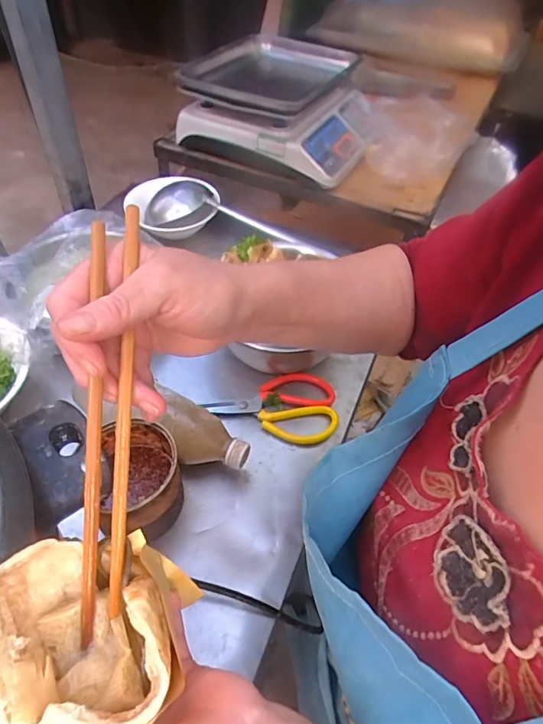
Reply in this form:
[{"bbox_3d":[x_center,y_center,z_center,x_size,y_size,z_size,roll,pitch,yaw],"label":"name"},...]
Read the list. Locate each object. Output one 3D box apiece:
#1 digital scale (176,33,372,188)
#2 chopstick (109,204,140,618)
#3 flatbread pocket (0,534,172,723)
[{"bbox_3d":[0.027,-0.525,0.906,0.350,0.107,0.404,14,50,5],"label":"digital scale"},{"bbox_3d":[-0.077,0.024,0.234,0.008,0.009,0.207,3,90,-4],"label":"chopstick"},{"bbox_3d":[-0.086,0.123,0.210,0.075,0.053,0.094,-15,53,-19],"label":"flatbread pocket"}]

